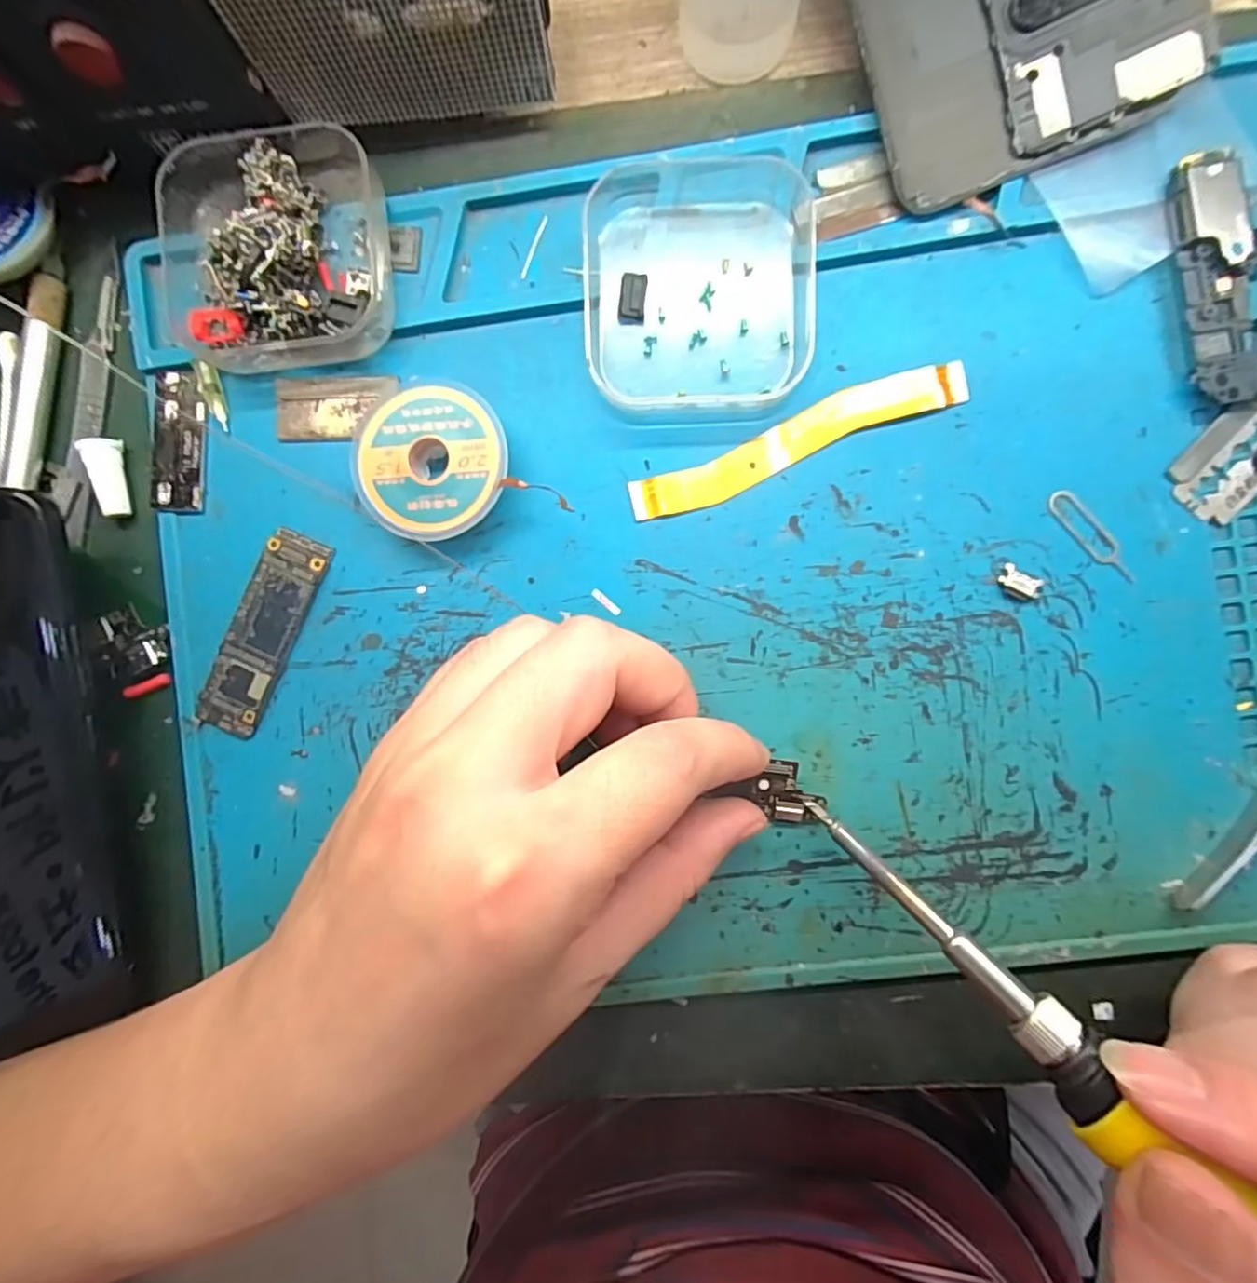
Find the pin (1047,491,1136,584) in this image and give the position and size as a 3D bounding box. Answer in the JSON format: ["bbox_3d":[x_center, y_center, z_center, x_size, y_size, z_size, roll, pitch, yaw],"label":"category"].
[{"bbox_3d":[0.133,-0.030,0.172,0.008,0.004,0.032,-40,85,6],"label":"pin"}]

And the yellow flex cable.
[{"bbox_3d":[0.049,-0.059,0.176,0.101,0.004,0.016,-22,88,3],"label":"yellow flex cable"}]

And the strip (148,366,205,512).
[{"bbox_3d":[-0.140,-0.063,0.187,0.016,0.004,0.043,3,90,3],"label":"strip"}]

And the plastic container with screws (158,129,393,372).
[{"bbox_3d":[-0.104,-0.116,0.175,0.063,0.023,0.064,-9,89,3],"label":"plastic container with screws"}]

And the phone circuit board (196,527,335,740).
[{"bbox_3d":[-0.113,-0.002,0.184,0.020,0.005,0.065,24,91,3],"label":"phone circuit board"}]

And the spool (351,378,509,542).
[{"bbox_3d":[-0.058,-0.054,0.178,0.047,0.013,0.043,0,89,3],"label":"spool"}]

